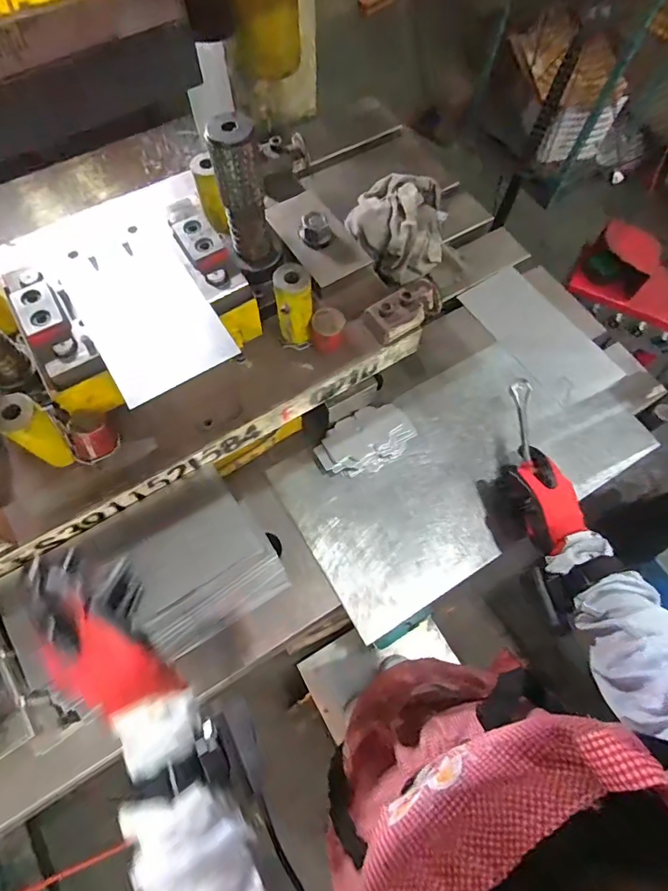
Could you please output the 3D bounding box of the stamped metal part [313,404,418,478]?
[{"bbox_3d":[0.042,-0.004,0.657,0.139,0.035,0.074,-25,69,-11],"label":"stamped metal part"}]

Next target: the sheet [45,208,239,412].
[{"bbox_3d":[-0.205,-0.156,0.506,0.122,0.008,0.227,-28,72,-12],"label":"sheet"}]

